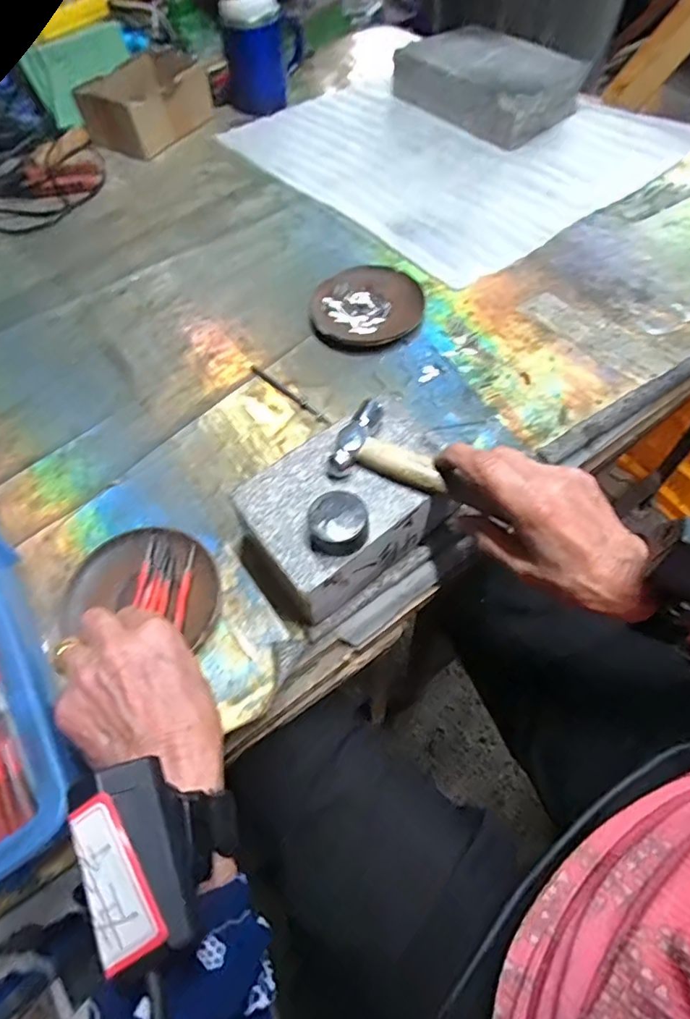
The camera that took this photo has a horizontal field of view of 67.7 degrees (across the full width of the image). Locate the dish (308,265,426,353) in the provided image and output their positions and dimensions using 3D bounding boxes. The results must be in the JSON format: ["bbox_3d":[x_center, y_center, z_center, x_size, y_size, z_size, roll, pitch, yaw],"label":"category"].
[{"bbox_3d":[0.022,-0.208,0.531,0.116,0.016,0.106,-2,59,3],"label":"dish"}]

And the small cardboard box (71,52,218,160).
[{"bbox_3d":[-0.279,-0.593,0.751,0.131,0.071,0.160,30,66,20],"label":"small cardboard box"}]

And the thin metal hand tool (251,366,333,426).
[{"bbox_3d":[-0.051,-0.108,0.481,0.109,0.004,0.008,39,69,23],"label":"thin metal hand tool"}]

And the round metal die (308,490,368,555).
[{"bbox_3d":[-0.004,0.009,0.330,0.035,0.022,0.036,0,58,0],"label":"round metal die"}]

